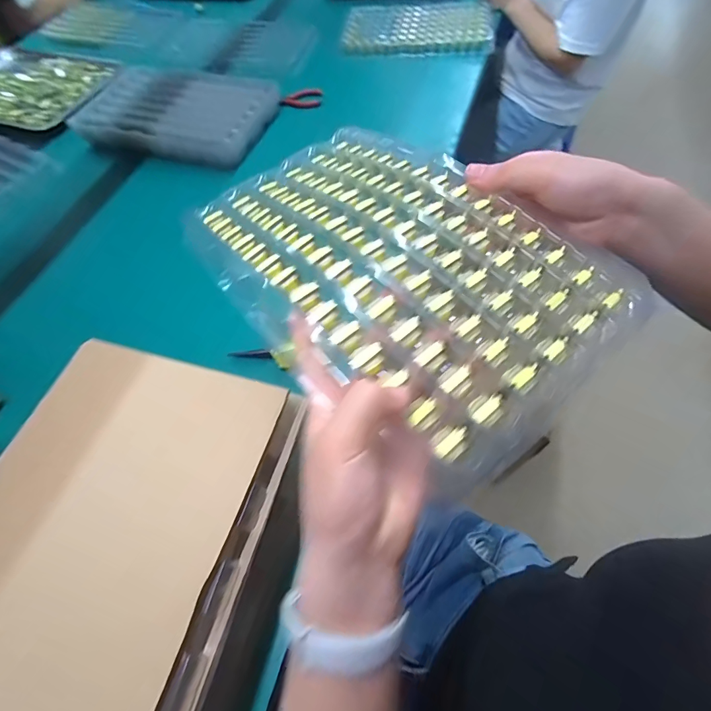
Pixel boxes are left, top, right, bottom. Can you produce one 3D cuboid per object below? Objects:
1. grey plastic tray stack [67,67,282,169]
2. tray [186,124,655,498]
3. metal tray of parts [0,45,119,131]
[{"bbox_3d":[-0.349,-0.489,0.780,0.375,0.049,0.252,7,64,5],"label":"grey plastic tray stack"},{"bbox_3d":[0.015,-0.083,0.298,0.214,0.028,0.327,-37,61,-18],"label":"tray"},{"bbox_3d":[-0.741,-0.607,0.870,0.355,0.026,0.272,16,65,9],"label":"metal tray of parts"}]

